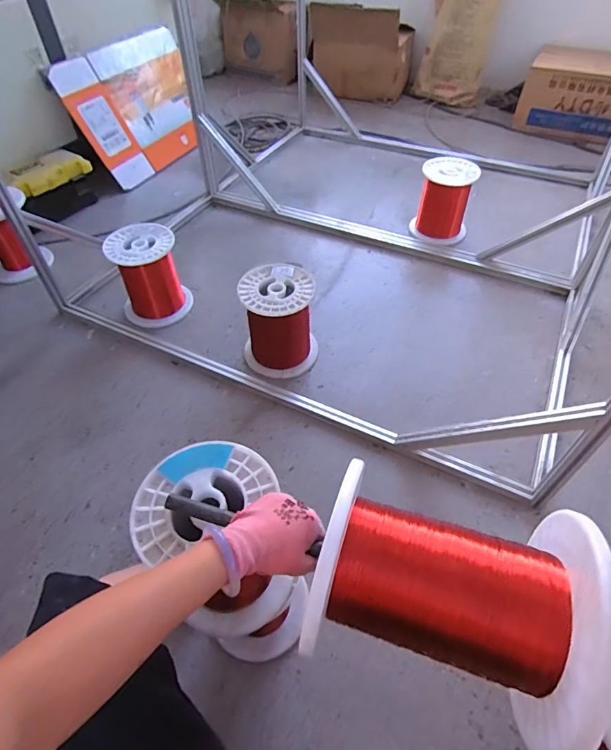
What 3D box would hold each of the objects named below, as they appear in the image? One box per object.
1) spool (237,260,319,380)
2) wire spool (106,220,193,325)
[{"bbox_3d":[-0.070,-0.138,1.222,0.196,0.253,0.203,0,49,0],"label":"spool"},{"bbox_3d":[-0.486,-0.312,1.365,0.198,0.248,0.181,0,49,0],"label":"wire spool"}]

